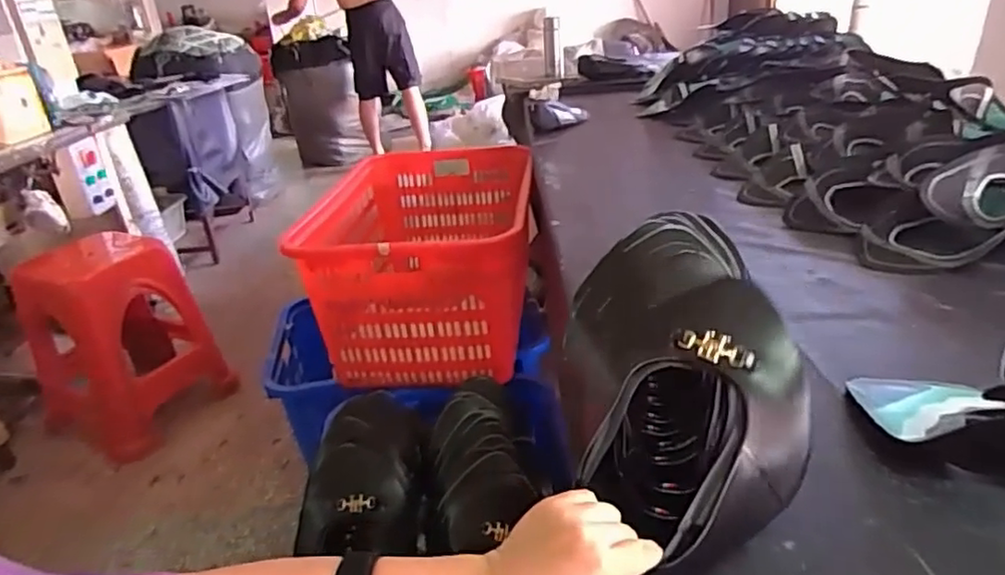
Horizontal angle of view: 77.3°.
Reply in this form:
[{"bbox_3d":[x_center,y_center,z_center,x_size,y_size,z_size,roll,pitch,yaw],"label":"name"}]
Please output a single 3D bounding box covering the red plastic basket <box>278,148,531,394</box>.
[{"bbox_3d":[-0.184,-0.081,1.474,0.474,0.312,0.659,-3,27,4],"label":"red plastic basket"}]

